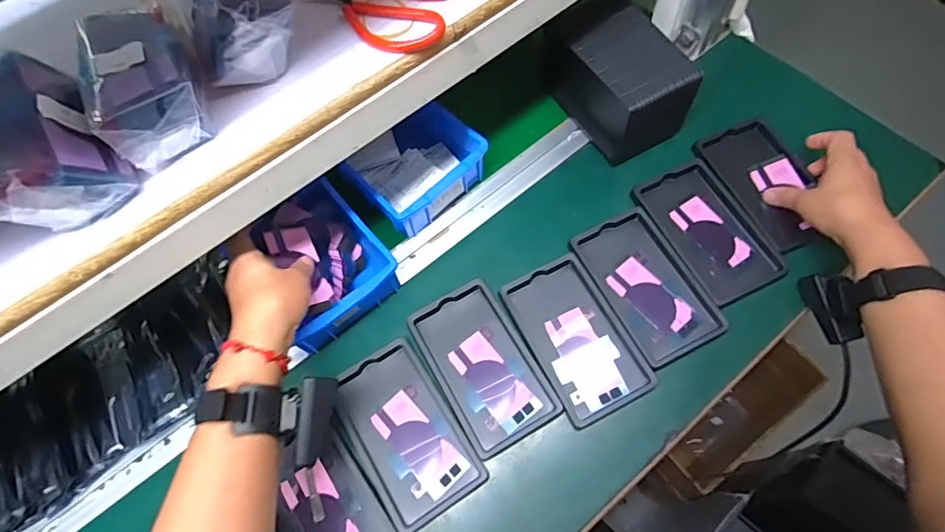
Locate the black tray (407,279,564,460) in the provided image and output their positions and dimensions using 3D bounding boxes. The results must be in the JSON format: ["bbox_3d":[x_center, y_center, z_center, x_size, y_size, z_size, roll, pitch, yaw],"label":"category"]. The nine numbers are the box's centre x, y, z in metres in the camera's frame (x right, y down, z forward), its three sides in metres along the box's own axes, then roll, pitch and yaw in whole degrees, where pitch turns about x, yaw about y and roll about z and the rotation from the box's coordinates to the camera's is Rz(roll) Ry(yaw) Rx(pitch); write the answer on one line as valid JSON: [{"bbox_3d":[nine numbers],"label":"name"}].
[{"bbox_3d":[0.010,0.099,0.501,0.094,0.011,0.157,-28,69,-9],"label":"black tray"}]

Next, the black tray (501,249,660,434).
[{"bbox_3d":[0.105,0.072,0.508,0.092,0.011,0.158,-26,68,-8],"label":"black tray"}]

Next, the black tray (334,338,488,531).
[{"bbox_3d":[-0.066,0.159,0.480,0.094,0.009,0.160,-32,69,-10],"label":"black tray"}]

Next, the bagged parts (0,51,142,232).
[{"bbox_3d":[-0.283,-0.077,0.318,0.079,0.060,0.103,-36,70,-12],"label":"bagged parts"}]

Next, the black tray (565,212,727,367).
[{"bbox_3d":[0.186,0.018,0.526,0.096,0.014,0.159,-25,68,-8],"label":"black tray"}]

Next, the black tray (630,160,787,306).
[{"bbox_3d":[0.261,-0.040,0.553,0.094,0.016,0.159,-24,68,-7],"label":"black tray"}]

